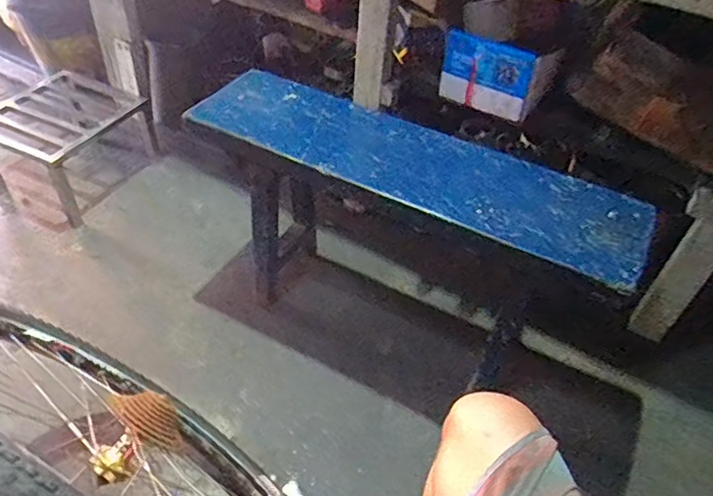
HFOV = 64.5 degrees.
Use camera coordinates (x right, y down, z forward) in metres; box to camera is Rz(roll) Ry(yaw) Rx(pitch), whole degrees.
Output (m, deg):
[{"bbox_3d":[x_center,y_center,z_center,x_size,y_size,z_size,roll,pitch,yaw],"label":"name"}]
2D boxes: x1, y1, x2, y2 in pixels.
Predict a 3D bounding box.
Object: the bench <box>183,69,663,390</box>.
[{"bbox_3d":[0.077,-0.021,1.151,0.831,0.412,0.256,21,47,15],"label":"bench"}]

